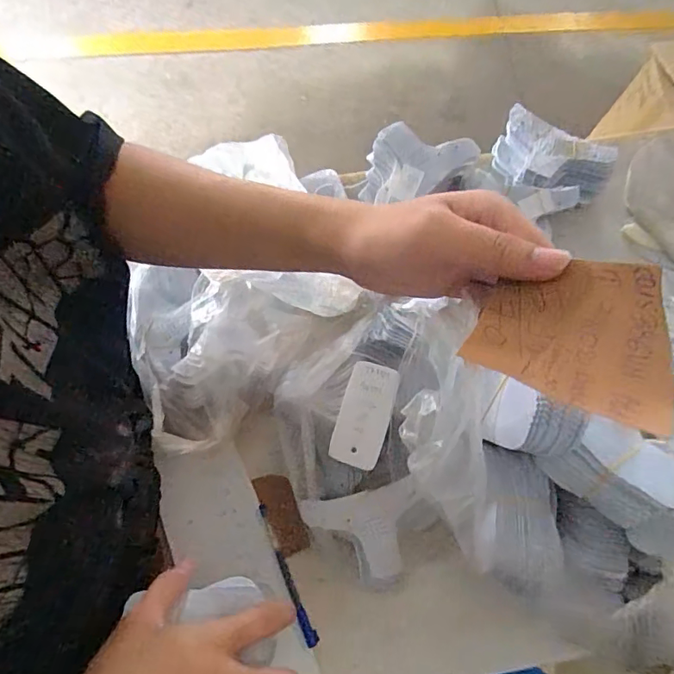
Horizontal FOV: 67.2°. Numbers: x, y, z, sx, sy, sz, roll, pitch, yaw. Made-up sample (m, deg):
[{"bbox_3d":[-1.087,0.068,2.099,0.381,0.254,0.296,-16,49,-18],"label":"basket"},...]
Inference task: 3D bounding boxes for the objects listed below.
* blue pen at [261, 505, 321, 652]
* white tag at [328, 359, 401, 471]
[{"bbox_3d":[-0.051,0.242,0.521,0.012,0.007,0.142,-21,70,-9],"label":"blue pen"},{"bbox_3d":[0.028,0.079,0.516,0.051,0.004,0.103,14,85,18],"label":"white tag"}]

